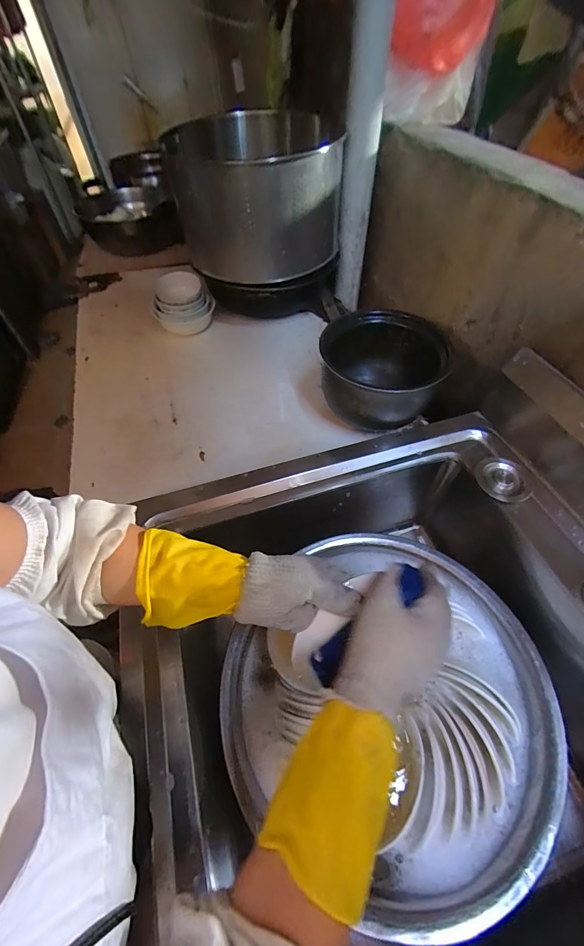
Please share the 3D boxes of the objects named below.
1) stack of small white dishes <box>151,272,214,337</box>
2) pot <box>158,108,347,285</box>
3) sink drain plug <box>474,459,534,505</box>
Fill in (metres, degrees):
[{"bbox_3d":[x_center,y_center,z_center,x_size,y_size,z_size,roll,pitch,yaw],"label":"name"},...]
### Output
[{"bbox_3d":[-0.269,-0.408,0.881,0.146,0.120,0.119,-16,55,-10],"label":"stack of small white dishes"},{"bbox_3d":[-0.090,-0.654,0.833,0.397,0.224,0.372,0,54,1],"label":"pot"},{"bbox_3d":[0.341,0.012,0.565,0.066,0.023,0.076,-8,54,-5],"label":"sink drain plug"}]

